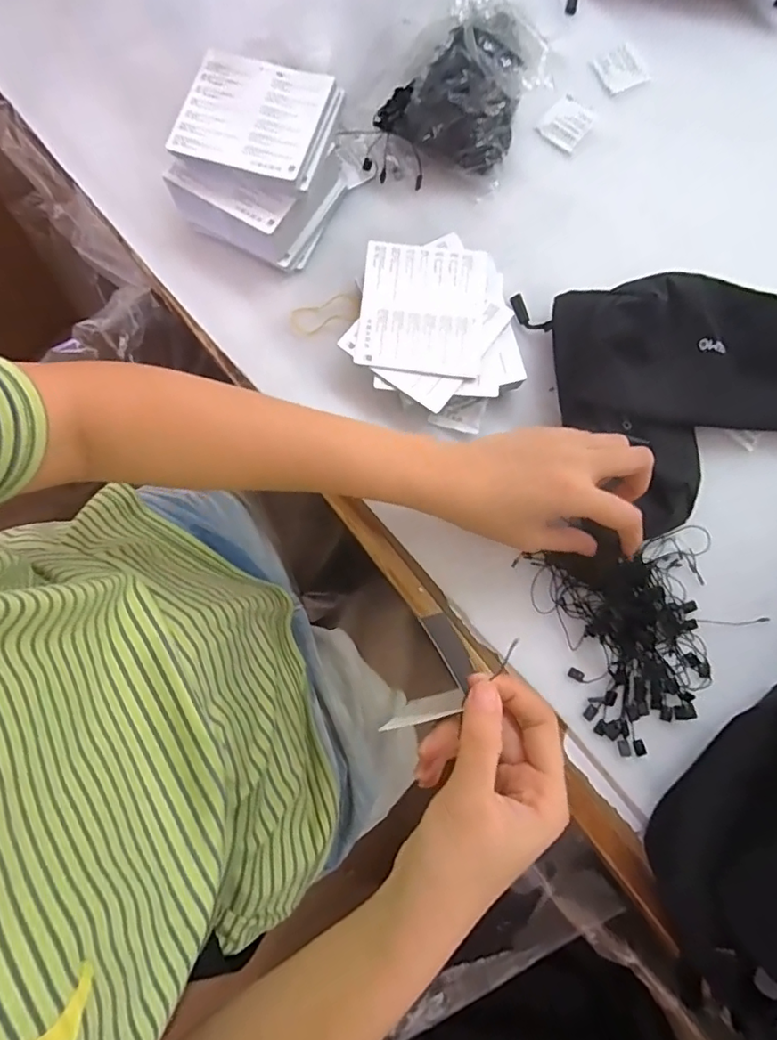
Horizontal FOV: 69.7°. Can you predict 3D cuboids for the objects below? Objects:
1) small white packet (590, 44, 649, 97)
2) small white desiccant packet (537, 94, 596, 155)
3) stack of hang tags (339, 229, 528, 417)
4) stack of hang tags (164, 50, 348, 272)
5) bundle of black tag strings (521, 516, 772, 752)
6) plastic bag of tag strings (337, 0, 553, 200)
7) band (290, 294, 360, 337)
[{"bbox_3d":[0.200,-0.388,0.481,0.043,0.007,0.039,-29,93,-7],"label":"small white packet"},{"bbox_3d":[0.150,-0.334,0.469,0.036,0.005,0.045,35,82,7],"label":"small white desiccant packet"},{"bbox_3d":[0.029,-0.145,0.420,0.118,0.032,0.130,-14,80,-1],"label":"stack of hang tags"},{"bbox_3d":[-0.098,-0.273,0.429,0.115,0.069,0.117,24,81,5],"label":"stack of hang tags"},{"bbox_3d":[0.167,0.072,0.381,0.116,0.031,0.138,-35,81,-5],"label":"bundle of black tag strings"},{"bbox_3d":[0.046,-0.345,0.434,0.147,0.081,0.140,11,80,3],"label":"plastic bag of tag strings"},{"bbox_3d":[-0.050,-0.162,0.436,0.057,0.007,0.029,-11,76,12],"label":"band"}]

